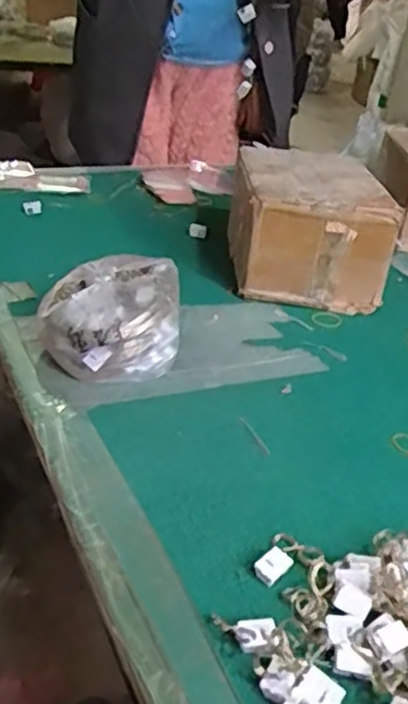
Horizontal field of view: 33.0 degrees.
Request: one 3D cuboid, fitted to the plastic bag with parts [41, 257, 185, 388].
[{"bbox_3d":[-0.108,-0.038,0.783,0.157,0.100,0.125,1,32,-10],"label":"plastic bag with parts"}]

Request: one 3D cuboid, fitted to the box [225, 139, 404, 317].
[{"bbox_3d":[0.148,-0.195,1.024,0.205,0.151,0.262,4,32,-4],"label":"box"}]

